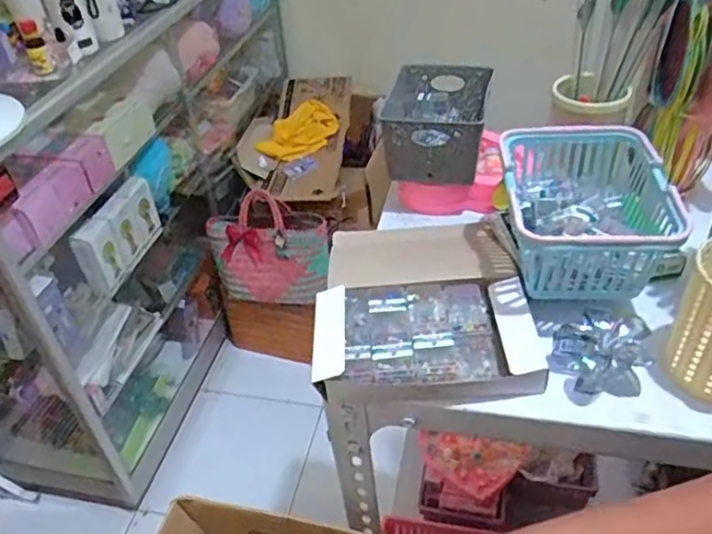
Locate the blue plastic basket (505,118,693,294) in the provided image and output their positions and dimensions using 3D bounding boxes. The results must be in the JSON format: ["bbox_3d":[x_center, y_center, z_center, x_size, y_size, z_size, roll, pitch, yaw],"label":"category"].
[{"bbox_3d":[0.195,-0.048,0.528,0.131,0.089,0.160,0,40,6],"label":"blue plastic basket"}]

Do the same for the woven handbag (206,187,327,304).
[{"bbox_3d":[-0.236,-0.049,1.704,0.317,0.296,0.113,4,41,11],"label":"woven handbag"}]

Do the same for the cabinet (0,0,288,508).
[{"bbox_3d":[-0.595,-0.209,1.702,0.431,0.944,1.281,6,41,13],"label":"cabinet"}]

